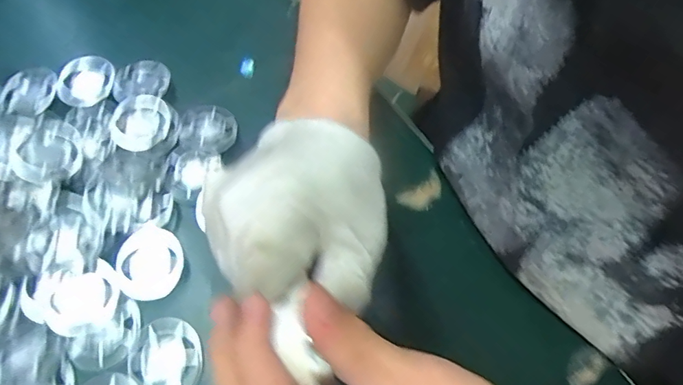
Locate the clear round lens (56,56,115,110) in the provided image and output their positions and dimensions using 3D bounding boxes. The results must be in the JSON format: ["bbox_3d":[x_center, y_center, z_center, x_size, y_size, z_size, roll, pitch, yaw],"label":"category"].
[{"bbox_3d":[-0.189,-0.083,0.357,0.041,0.010,0.038,1,63,-3],"label":"clear round lens"}]

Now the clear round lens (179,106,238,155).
[{"bbox_3d":[-0.094,-0.046,0.344,0.039,0.007,0.039,1,63,-3],"label":"clear round lens"}]

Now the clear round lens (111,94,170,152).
[{"bbox_3d":[-0.140,-0.051,0.339,0.039,0.005,0.044,20,63,7],"label":"clear round lens"}]

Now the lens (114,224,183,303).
[{"bbox_3d":[-0.117,0.042,0.294,0.038,0.004,0.044,13,63,4],"label":"lens"}]

